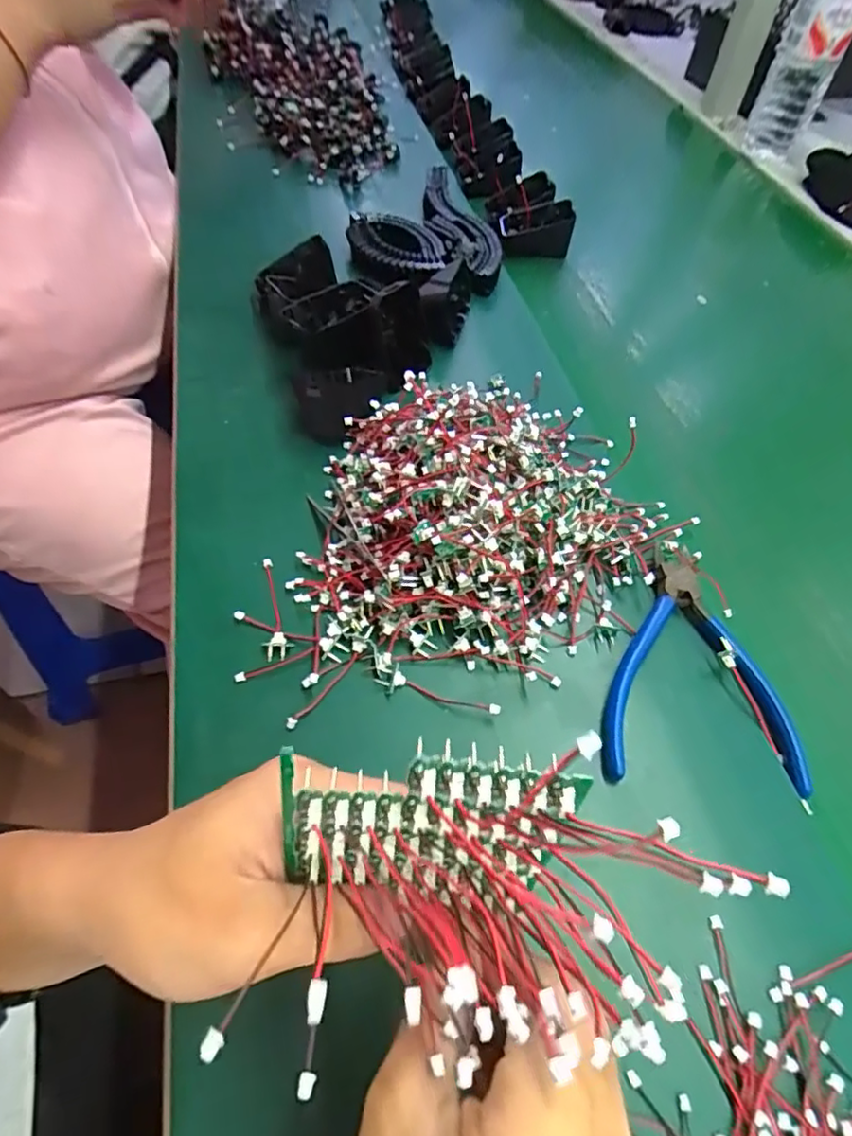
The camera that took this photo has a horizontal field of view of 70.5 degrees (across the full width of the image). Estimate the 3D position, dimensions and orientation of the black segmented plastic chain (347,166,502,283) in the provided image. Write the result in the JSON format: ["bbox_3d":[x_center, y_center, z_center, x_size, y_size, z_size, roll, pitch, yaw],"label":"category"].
[{"bbox_3d":[-0.010,-0.327,0.571,0.130,0.032,0.182,-11,56,-11],"label":"black segmented plastic chain"}]

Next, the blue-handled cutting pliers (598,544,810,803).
[{"bbox_3d":[0.145,0.048,0.330,0.104,0.018,0.132,6,54,1],"label":"blue-handled cutting pliers"}]

